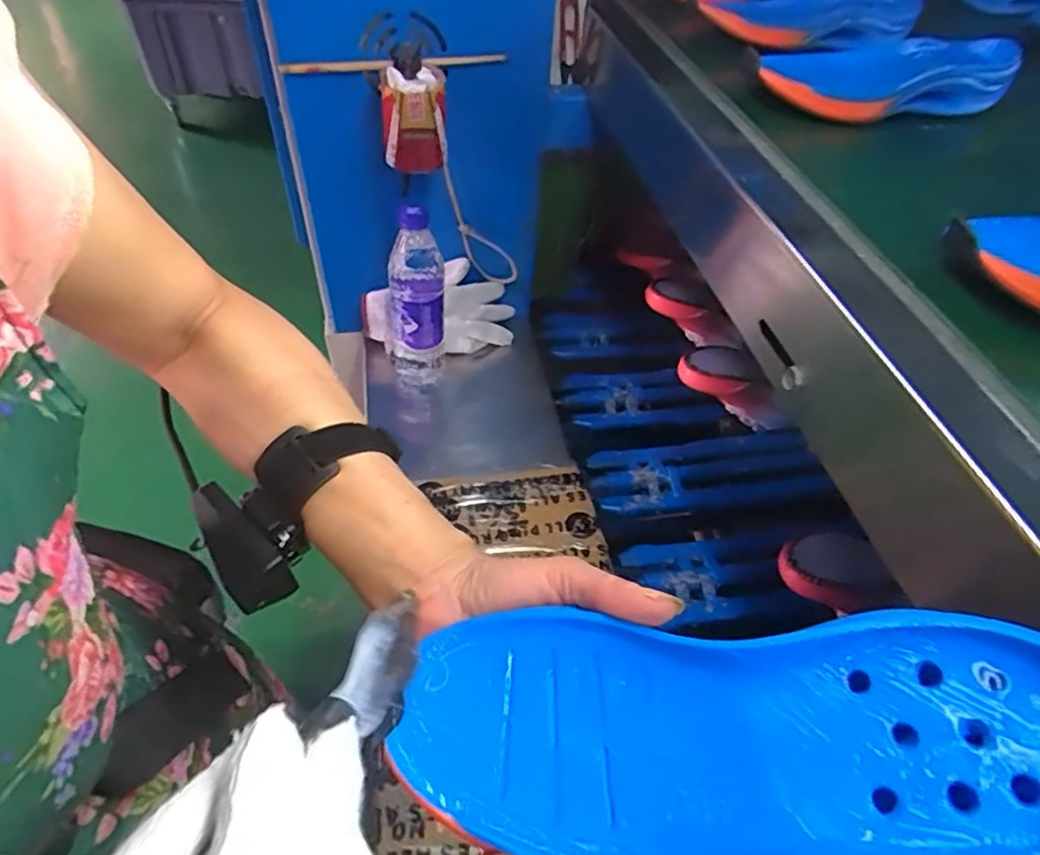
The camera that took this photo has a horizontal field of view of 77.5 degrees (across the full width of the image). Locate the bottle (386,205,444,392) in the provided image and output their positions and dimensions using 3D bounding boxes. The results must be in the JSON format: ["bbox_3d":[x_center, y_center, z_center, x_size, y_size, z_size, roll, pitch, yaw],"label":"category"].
[{"bbox_3d":[-0.124,-0.145,0.761,0.067,0.223,0.071,-3,45,-9],"label":"bottle"}]

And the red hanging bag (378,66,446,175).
[{"bbox_3d":[-0.107,-0.311,0.659,0.062,0.087,0.057,1,45,-5],"label":"red hanging bag"}]

